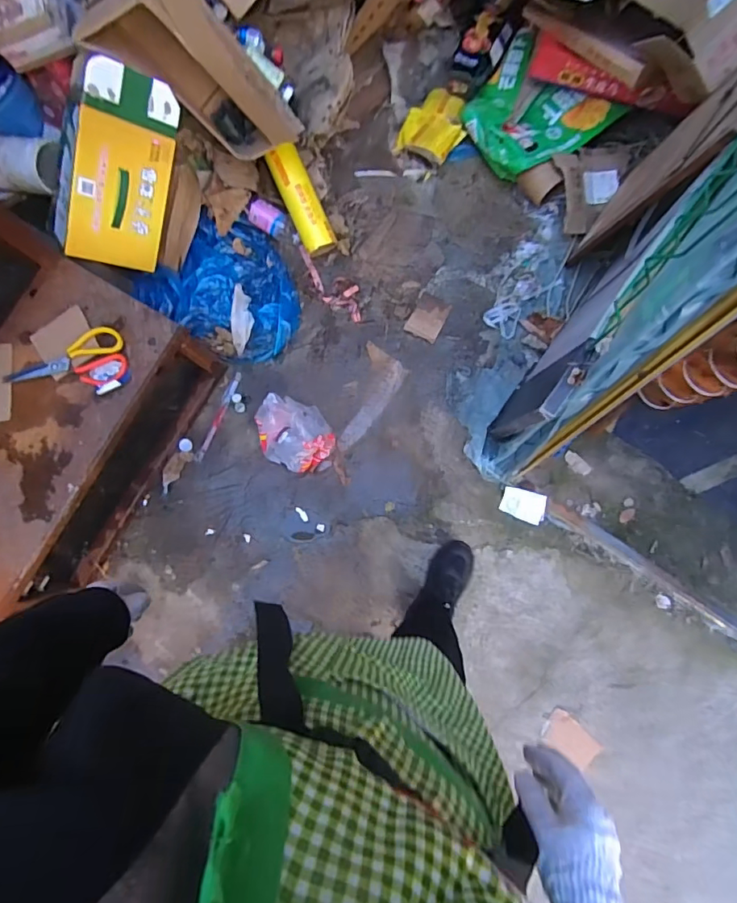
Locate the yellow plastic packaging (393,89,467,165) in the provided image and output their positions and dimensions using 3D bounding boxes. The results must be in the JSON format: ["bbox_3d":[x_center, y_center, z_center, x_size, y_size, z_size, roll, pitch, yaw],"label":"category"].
[{"bbox_3d":[0.173,-0.872,1.355,0.157,0.071,0.184,34,85,5],"label":"yellow plastic packaging"}]

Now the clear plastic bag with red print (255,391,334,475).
[{"bbox_3d":[-0.186,-0.042,1.251,0.166,0.155,0.180,-43,84,-4],"label":"clear plastic bag with red print"}]

